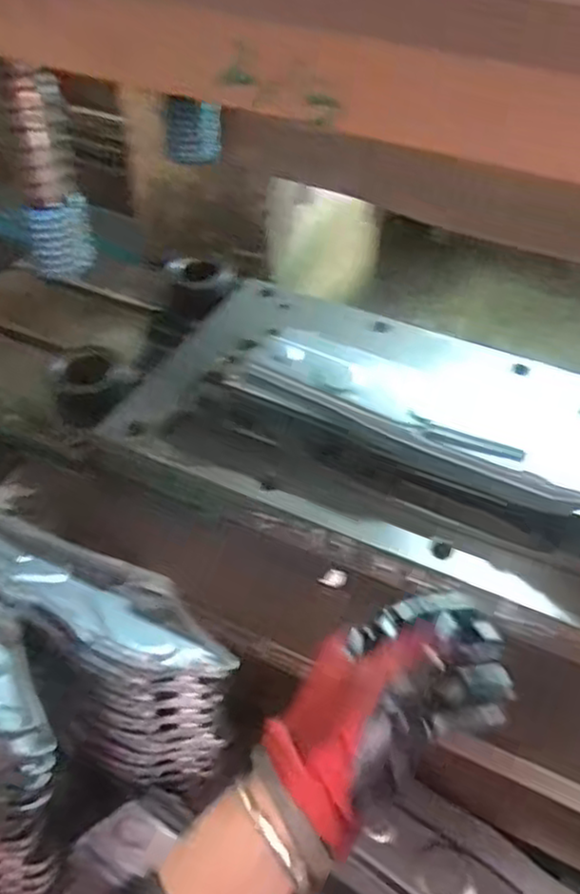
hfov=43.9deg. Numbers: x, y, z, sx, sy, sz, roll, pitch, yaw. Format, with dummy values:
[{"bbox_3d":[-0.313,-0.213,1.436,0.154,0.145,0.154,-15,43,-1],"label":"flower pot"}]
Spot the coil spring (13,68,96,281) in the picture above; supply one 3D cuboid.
[{"bbox_3d":[-0.179,-0.196,0.542,0.042,0.151,0.041,-9,46,-11],"label":"coil spring"}]

